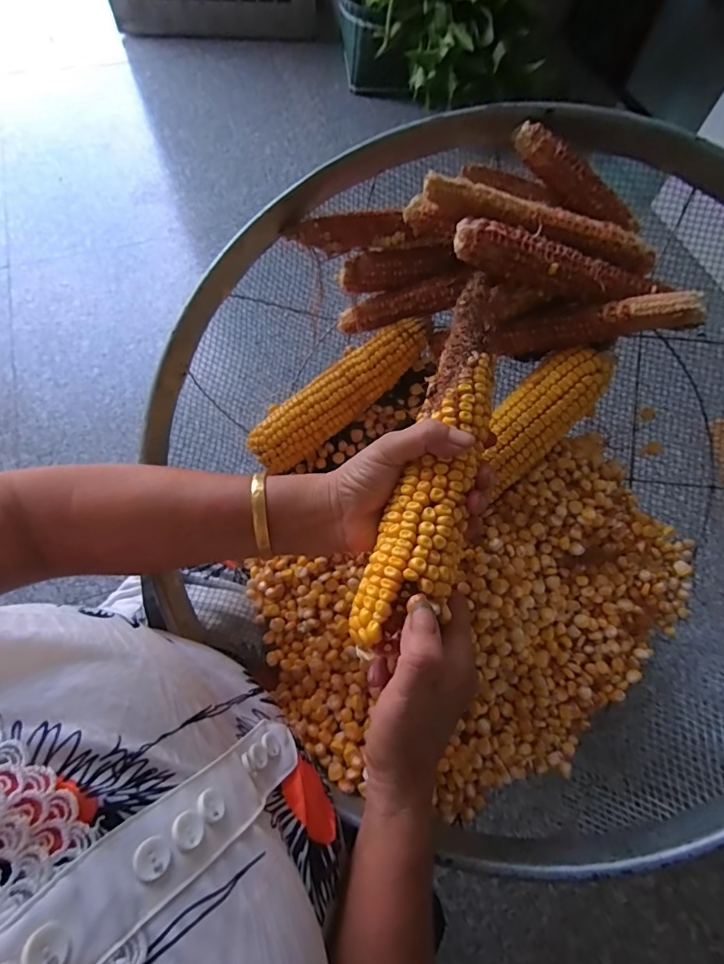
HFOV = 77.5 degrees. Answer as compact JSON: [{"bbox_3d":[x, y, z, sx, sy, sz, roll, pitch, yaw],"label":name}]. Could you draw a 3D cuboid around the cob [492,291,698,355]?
[{"bbox_3d":[0.172,-0.118,0.344,0.140,0.024,0.020,-5,66,27],"label":"cob"}]

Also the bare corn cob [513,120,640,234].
[{"bbox_3d":[0.160,-0.224,0.340,0.113,0.023,0.026,36,71,-8],"label":"bare corn cob"}]

